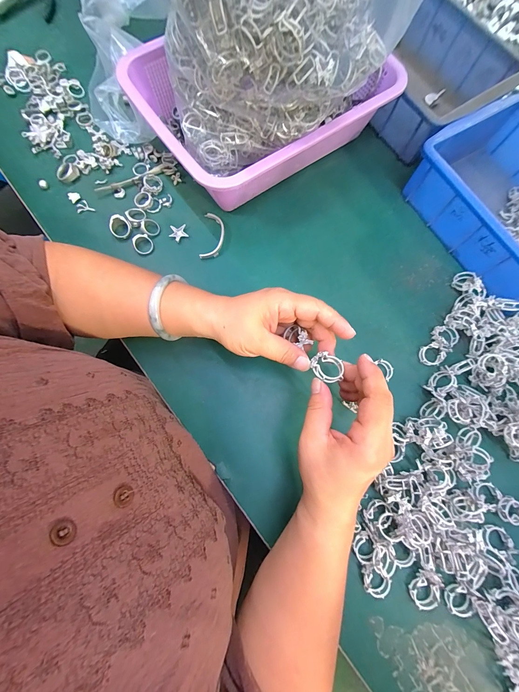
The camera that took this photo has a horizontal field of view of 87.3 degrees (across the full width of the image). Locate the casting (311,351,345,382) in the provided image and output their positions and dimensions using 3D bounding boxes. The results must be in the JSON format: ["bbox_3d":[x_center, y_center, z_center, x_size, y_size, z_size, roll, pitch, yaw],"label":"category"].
[{"bbox_3d":[0.060,0.020,0.247,0.028,0.013,0.024,15,79,4],"label":"casting"}]

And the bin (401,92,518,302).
[{"bbox_3d":[0.327,-0.174,0.348,0.175,0.071,0.247,-29,79,-9],"label":"bin"}]

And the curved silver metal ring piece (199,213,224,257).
[{"bbox_3d":[-0.060,-0.144,0.354,0.028,0.009,0.065,4,78,-1],"label":"curved silver metal ring piece"}]

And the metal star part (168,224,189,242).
[{"bbox_3d":[-0.106,-0.147,0.354,0.023,0.006,0.022,-5,78,-3],"label":"metal star part"}]

